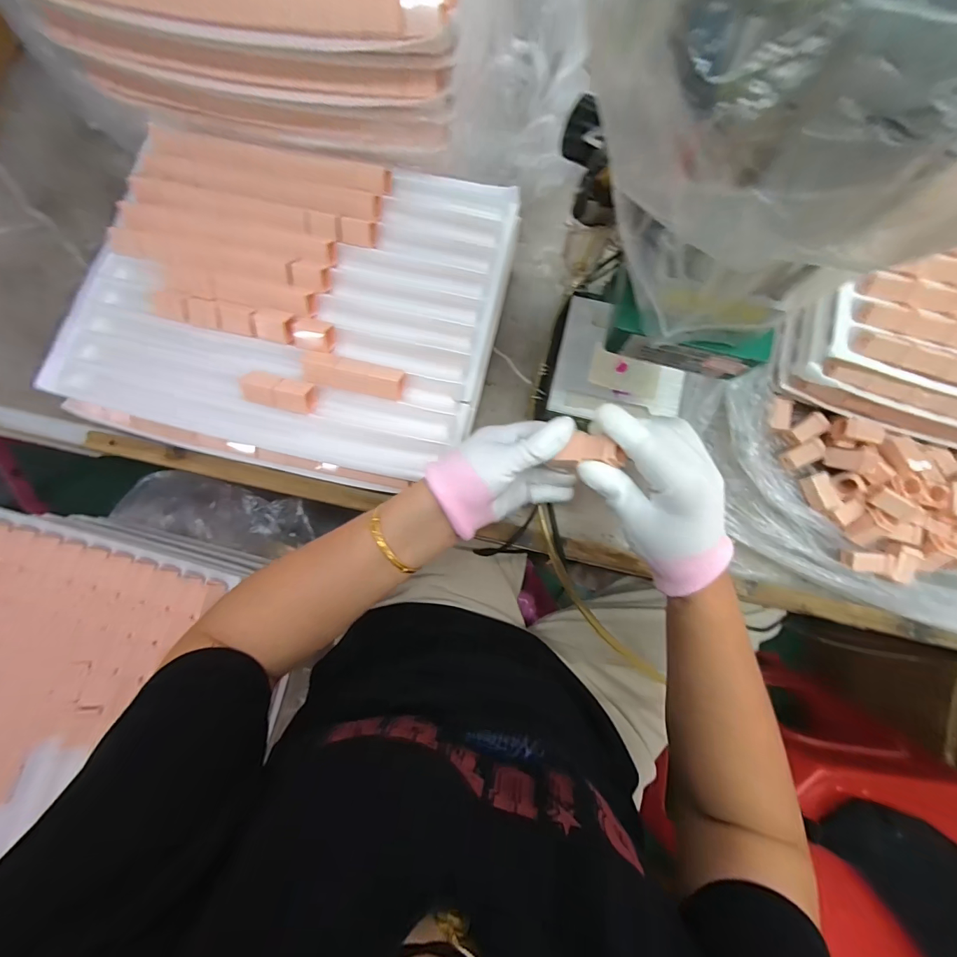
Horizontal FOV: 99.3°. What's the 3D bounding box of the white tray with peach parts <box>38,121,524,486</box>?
[{"bbox_3d":[-0.183,-0.175,0.404,0.397,0.044,0.316,13,83,2],"label":"white tray with peach parts"}]

